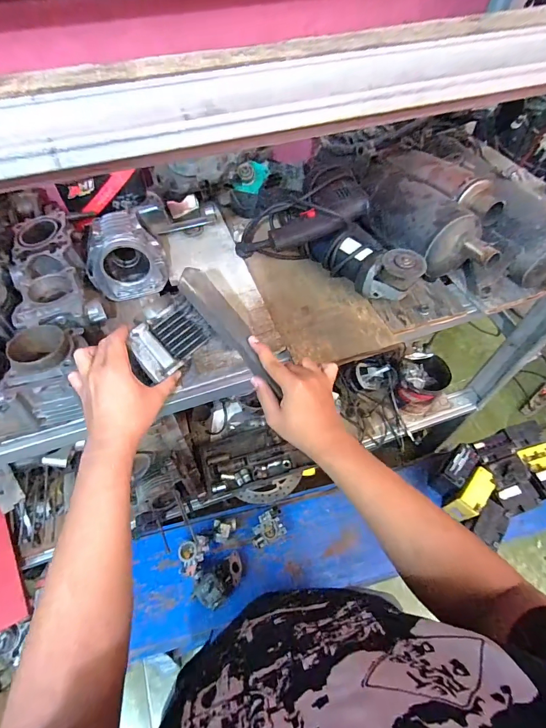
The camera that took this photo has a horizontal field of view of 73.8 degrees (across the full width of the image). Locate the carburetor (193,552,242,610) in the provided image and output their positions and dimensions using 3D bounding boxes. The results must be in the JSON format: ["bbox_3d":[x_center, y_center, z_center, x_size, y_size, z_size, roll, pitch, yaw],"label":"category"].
[{"bbox_3d":[-0.128,0.518,0.884,0.081,0.086,0.127,37,64,21],"label":"carburetor"}]

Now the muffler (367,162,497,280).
[{"bbox_3d":[0.249,-0.250,0.630,0.101,0.104,0.299,-23,60,-14],"label":"muffler"}]

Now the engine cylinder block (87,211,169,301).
[{"bbox_3d":[-0.267,-0.196,0.656,0.134,0.104,0.099,-15,58,-10],"label":"engine cylinder block"}]

